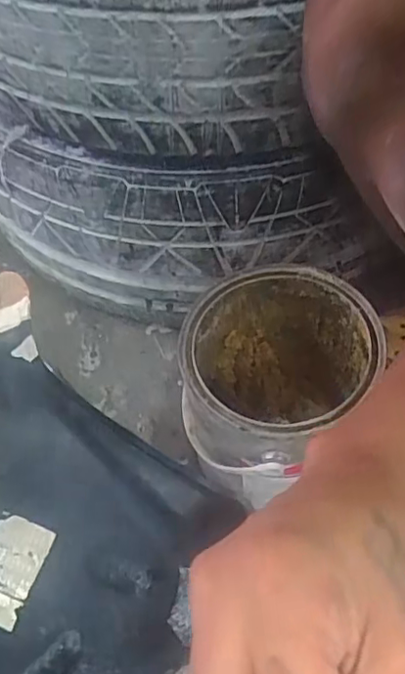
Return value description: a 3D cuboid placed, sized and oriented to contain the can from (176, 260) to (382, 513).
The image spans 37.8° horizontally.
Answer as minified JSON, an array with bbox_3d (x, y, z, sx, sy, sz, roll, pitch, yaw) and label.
[{"bbox_3d":[0.059,0.054,0.549,0.148,0.195,0.169,35,64,22],"label":"can"}]

